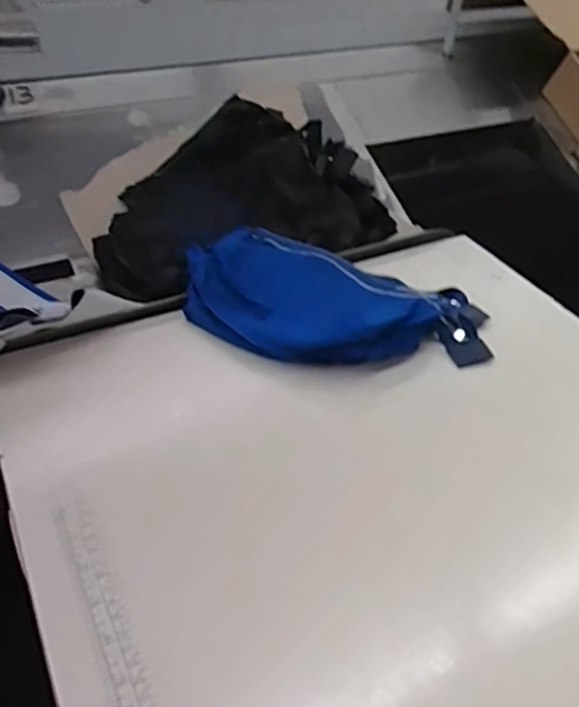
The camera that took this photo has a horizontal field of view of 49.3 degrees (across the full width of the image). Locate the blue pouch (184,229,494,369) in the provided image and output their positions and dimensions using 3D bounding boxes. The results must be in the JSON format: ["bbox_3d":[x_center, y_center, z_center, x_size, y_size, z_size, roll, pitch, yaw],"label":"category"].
[{"bbox_3d":[0.045,-0.048,0.582,0.275,0.049,0.159,15,42,13],"label":"blue pouch"}]

